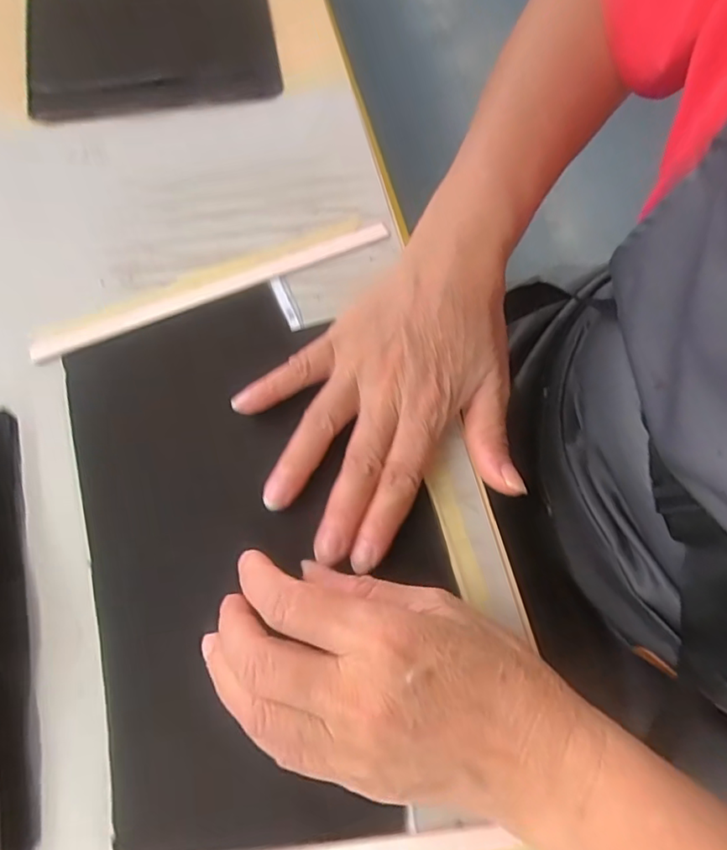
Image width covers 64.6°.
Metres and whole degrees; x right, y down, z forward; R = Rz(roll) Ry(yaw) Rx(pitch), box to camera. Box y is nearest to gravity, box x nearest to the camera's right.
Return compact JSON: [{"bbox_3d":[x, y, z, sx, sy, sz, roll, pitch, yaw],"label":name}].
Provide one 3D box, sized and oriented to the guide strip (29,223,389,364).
[{"bbox_3d":[-0.087,-0.081,0.339,0.216,0.006,0.013,-22,72,-11],"label":"guide strip"}]

